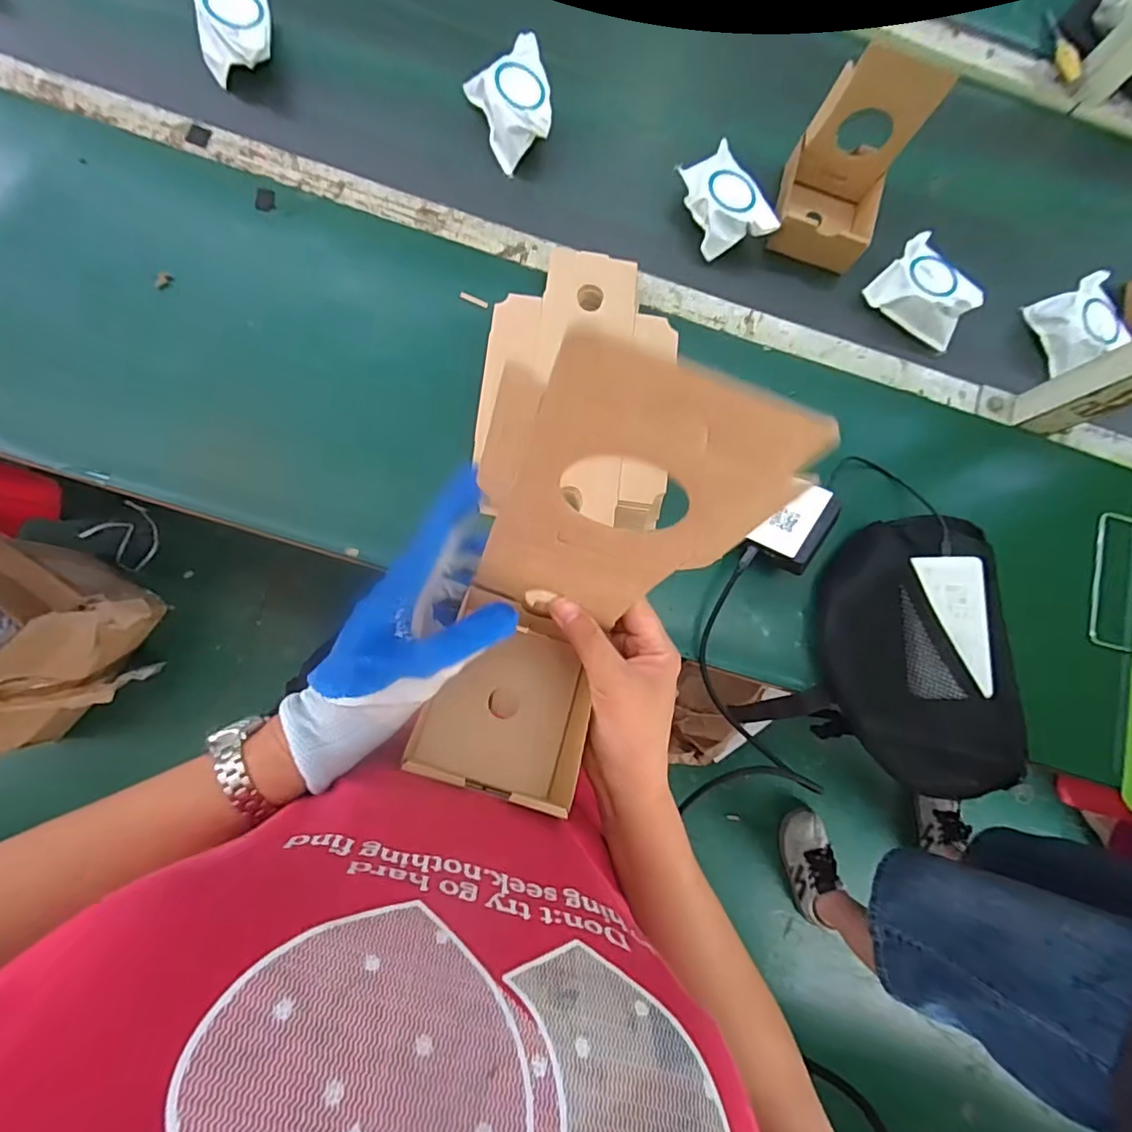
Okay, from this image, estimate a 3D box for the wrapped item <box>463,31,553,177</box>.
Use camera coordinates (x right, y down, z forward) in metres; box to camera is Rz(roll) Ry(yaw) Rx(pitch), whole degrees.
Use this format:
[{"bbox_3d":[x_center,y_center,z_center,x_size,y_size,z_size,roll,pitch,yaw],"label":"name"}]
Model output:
[{"bbox_3d":[-0.052,-0.496,0.609,0.076,0.056,0.098,-25,86,-9],"label":"wrapped item"}]

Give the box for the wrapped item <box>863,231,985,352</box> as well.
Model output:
[{"bbox_3d":[0.404,-0.304,0.628,0.106,0.045,0.077,40,80,0],"label":"wrapped item"}]

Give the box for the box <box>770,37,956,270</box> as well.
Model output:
[{"bbox_3d":[0.295,-0.406,0.592,0.108,0.146,0.113,21,81,-3],"label":"box"}]

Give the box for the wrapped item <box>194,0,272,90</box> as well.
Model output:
[{"bbox_3d":[-0.341,-0.556,0.584,0.067,0.056,0.090,-6,83,-7],"label":"wrapped item"}]

